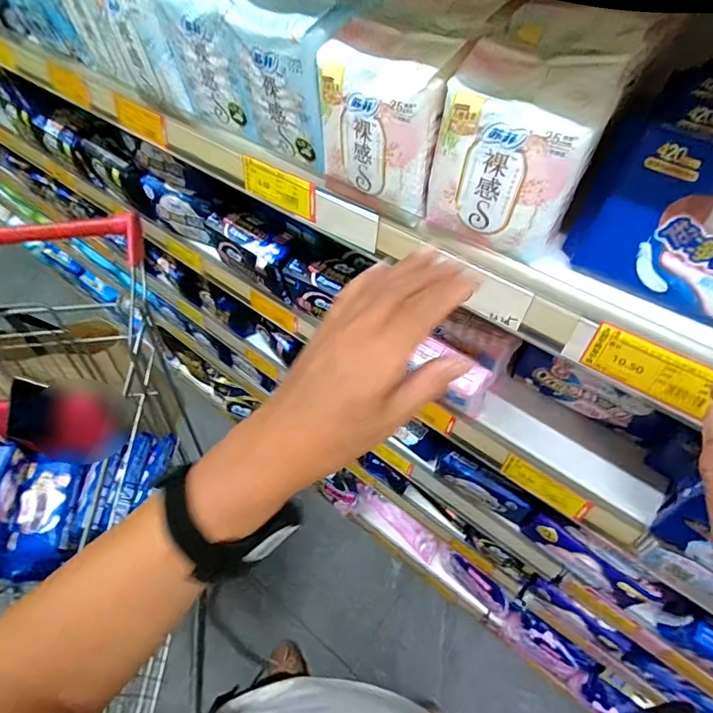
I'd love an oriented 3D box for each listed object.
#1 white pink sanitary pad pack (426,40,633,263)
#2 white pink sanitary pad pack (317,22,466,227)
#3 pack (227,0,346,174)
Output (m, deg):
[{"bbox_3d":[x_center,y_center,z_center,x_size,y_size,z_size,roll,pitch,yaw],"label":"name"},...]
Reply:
[{"bbox_3d":[0.109,-0.142,0.310,0.102,0.108,0.072,23,61,17],"label":"white pink sanitary pad pack"},{"bbox_3d":[0.024,-0.178,0.345,0.096,0.112,0.061,26,62,19],"label":"white pink sanitary pad pack"},{"bbox_3d":[-0.056,-0.222,0.367,0.096,0.112,0.042,38,67,24],"label":"pack"}]

